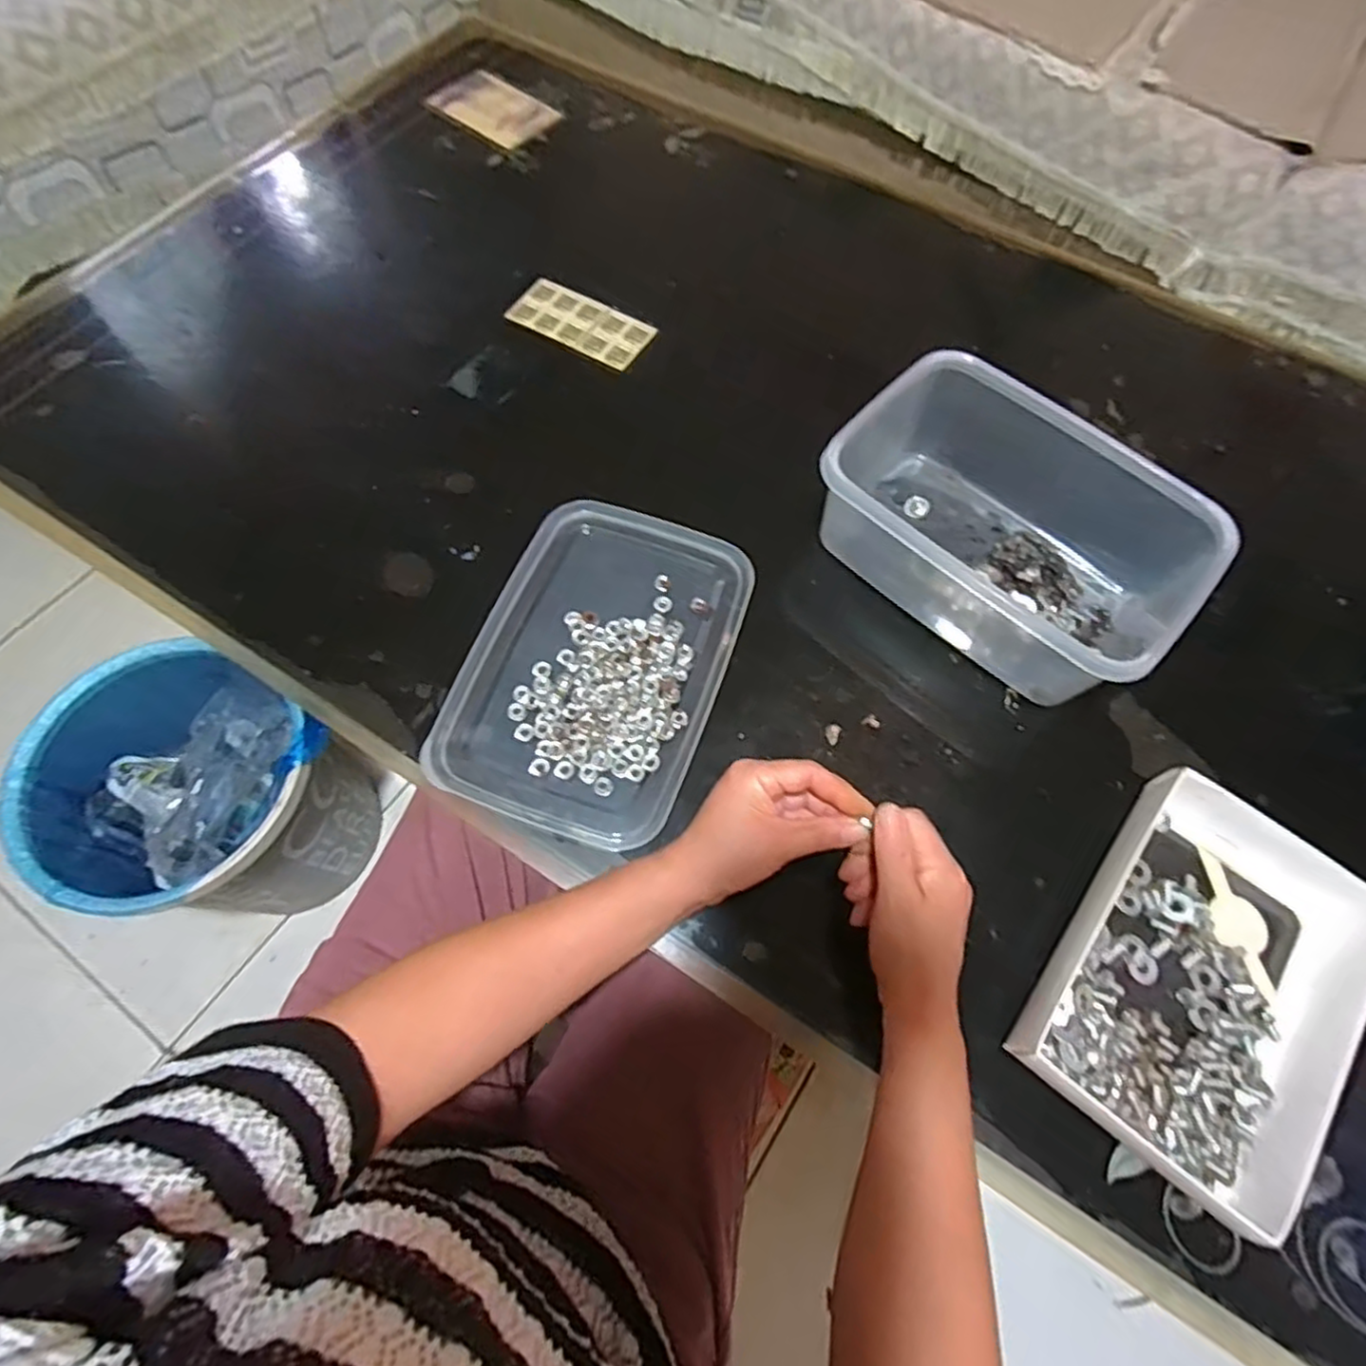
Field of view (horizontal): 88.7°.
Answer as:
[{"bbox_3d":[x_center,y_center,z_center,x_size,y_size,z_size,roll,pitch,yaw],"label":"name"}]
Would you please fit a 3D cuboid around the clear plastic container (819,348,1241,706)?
[{"bbox_3d":[0.235,-0.114,0.510,0.246,0.101,0.156,39,71,14],"label":"clear plastic container"}]

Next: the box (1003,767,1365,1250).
[{"bbox_3d":[0.306,0.173,0.414,0.142,0.042,0.219,37,70,14],"label":"box"}]

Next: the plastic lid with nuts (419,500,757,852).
[{"bbox_3d":[-0.059,-0.019,0.500,0.170,0.014,0.247,19,67,6],"label":"plastic lid with nuts"}]

